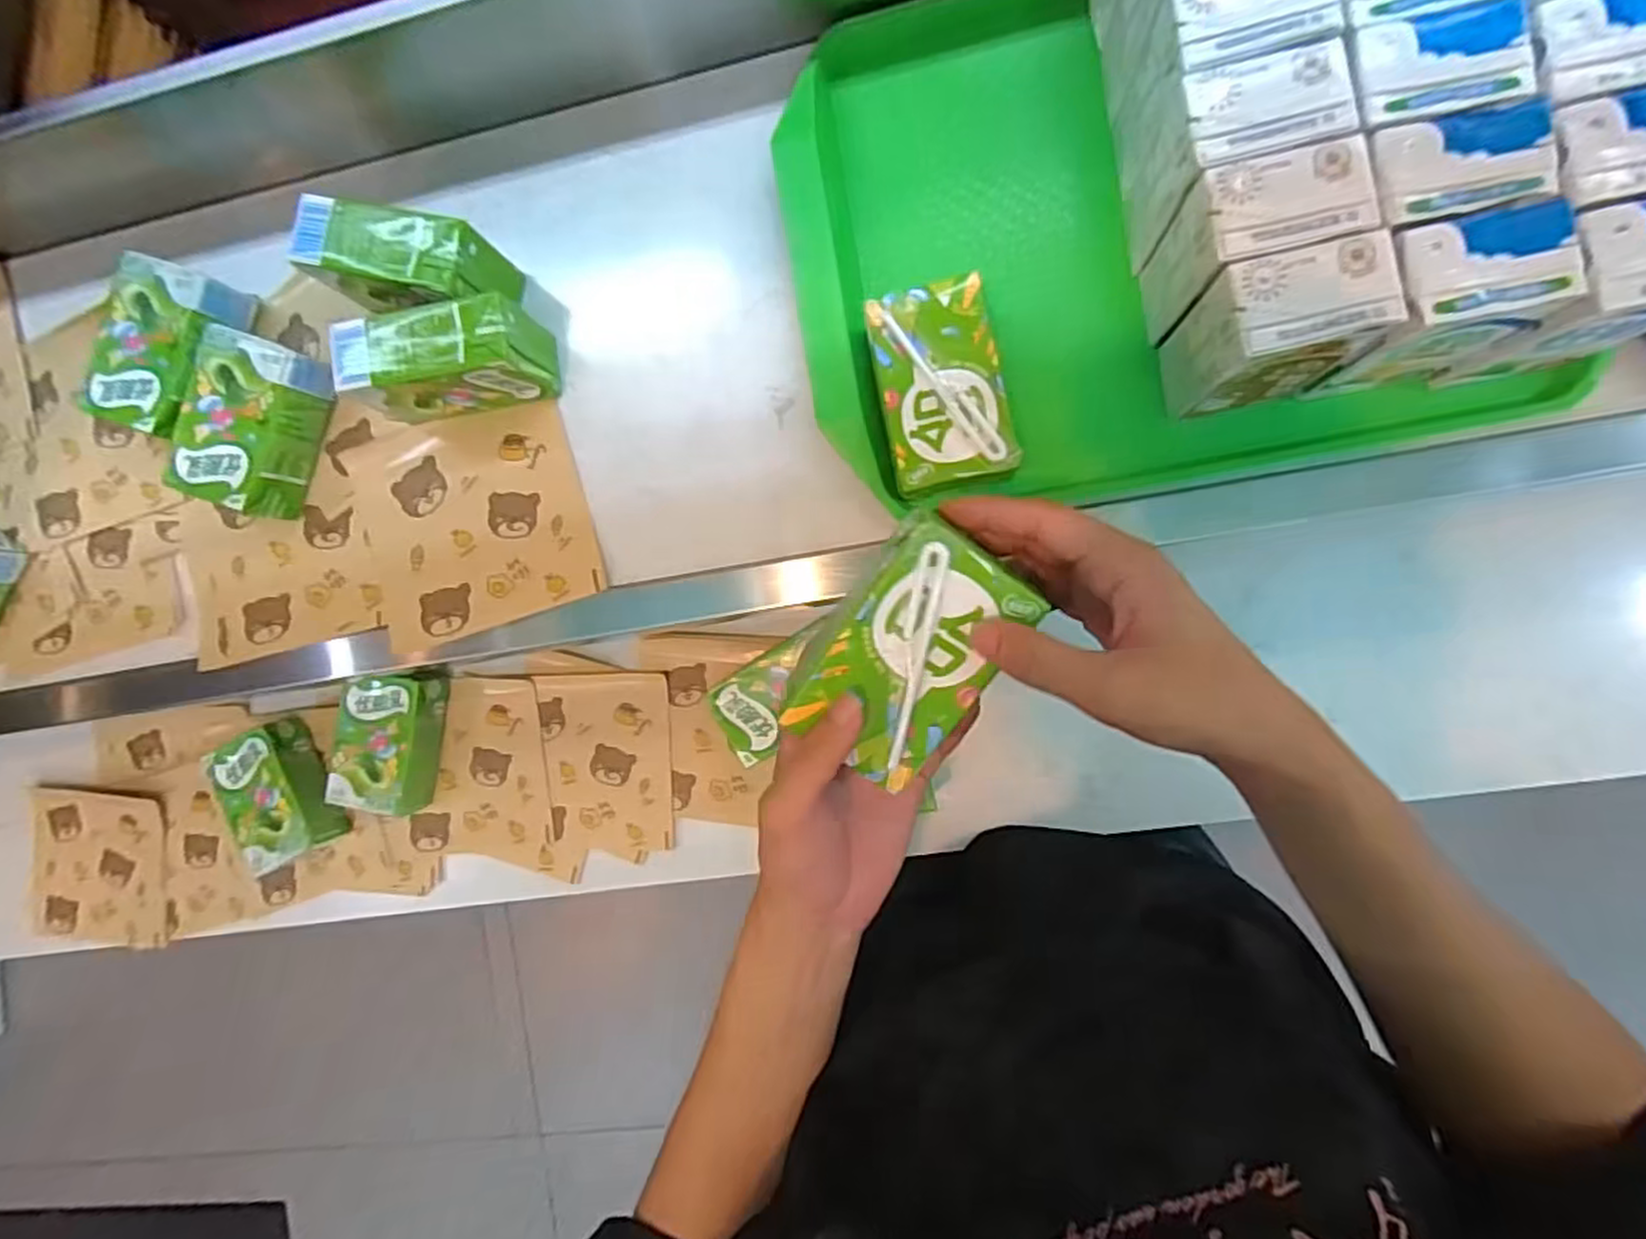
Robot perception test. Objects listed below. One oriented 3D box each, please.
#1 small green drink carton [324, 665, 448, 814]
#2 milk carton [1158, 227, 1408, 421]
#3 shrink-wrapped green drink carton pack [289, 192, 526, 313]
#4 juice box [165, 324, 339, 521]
[{"bbox_3d":[-0.346,0.094,0.609,0.070,0.042,0.113,12,92,8],"label":"small green drink carton"},{"bbox_3d":[0.212,-0.134,0.369,0.072,0.103,0.043,-8,89,8],"label":"milk carton"},{"bbox_3d":[-0.248,-0.212,0.457,0.110,0.054,0.046,13,92,8],"label":"shrink-wrapped green drink carton pack"},{"bbox_3d":[-0.364,-0.124,0.493,0.074,0.046,0.105,20,93,8],"label":"juice box"}]

